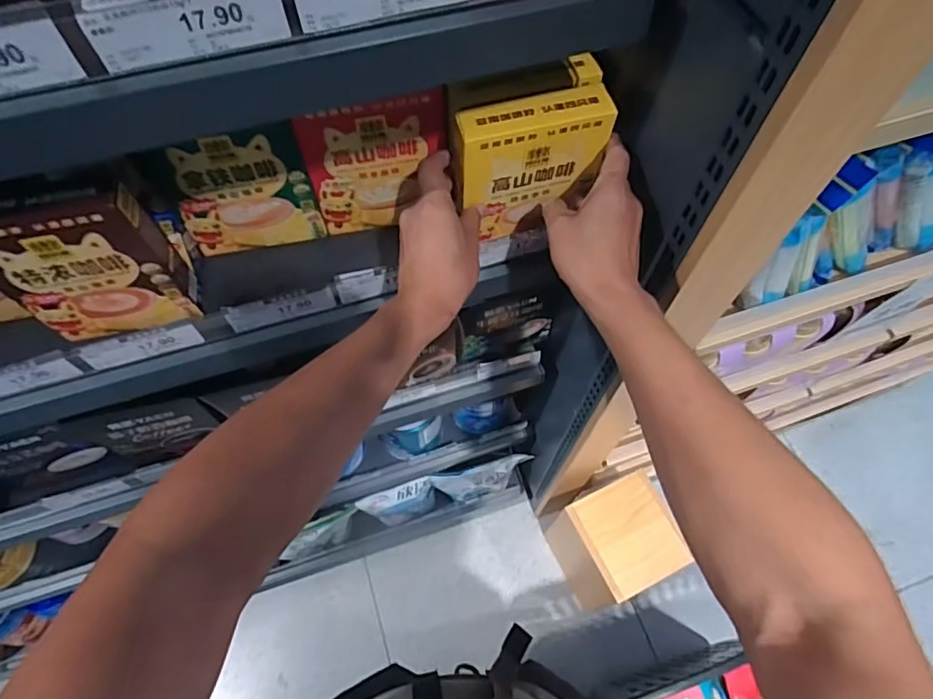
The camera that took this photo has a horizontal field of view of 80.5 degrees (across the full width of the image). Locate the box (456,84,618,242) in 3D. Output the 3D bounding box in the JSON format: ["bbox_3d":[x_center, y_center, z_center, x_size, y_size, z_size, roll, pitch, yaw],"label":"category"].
[{"bbox_3d":[0.056,-0.160,0.498,0.126,0.131,0.029,-13,64,-7],"label":"box"}]

